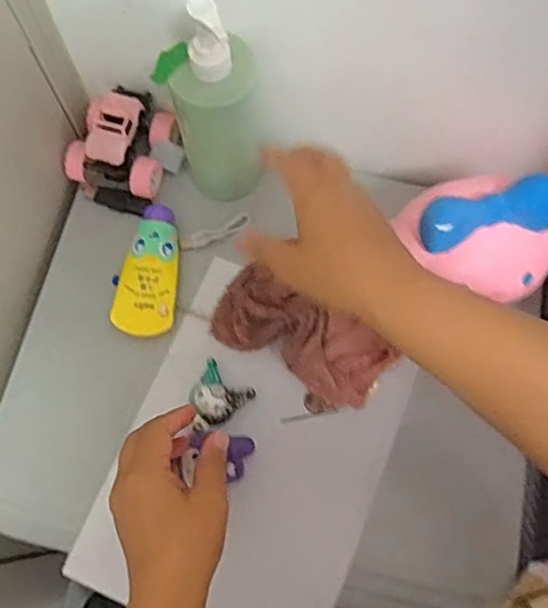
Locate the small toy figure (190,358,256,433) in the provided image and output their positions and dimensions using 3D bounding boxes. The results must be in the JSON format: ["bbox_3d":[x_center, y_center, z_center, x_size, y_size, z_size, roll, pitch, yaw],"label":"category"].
[{"bbox_3d":[-0.050,0.082,0.513,0.046,0.027,0.054,34,74,10],"label":"small toy figure"}]

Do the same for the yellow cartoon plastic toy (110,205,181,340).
[{"bbox_3d":[-0.113,-0.031,0.545,0.053,0.024,0.115,4,72,1],"label":"yellow cartoon plastic toy"}]

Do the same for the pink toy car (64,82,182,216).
[{"bbox_3d":[-0.142,-0.147,0.561,0.090,0.066,0.097,18,72,5],"label":"pink toy car"}]

